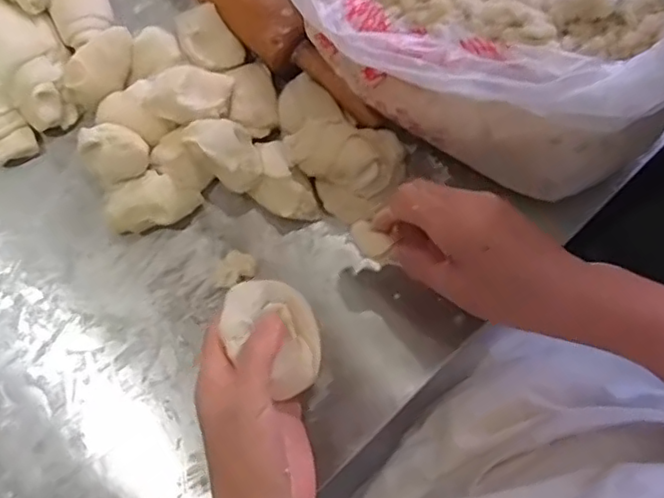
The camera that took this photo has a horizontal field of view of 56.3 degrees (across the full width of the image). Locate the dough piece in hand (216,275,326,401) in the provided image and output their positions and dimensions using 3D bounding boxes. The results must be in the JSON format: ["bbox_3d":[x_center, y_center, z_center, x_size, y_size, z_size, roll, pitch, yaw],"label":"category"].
[{"bbox_3d":[-0.036,0.055,0.398,0.055,0.026,0.076,-33,78,-9],"label":"dough piece in hand"}]

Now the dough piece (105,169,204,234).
[{"bbox_3d":[-0.135,-0.034,0.473,0.065,0.036,0.040,-23,77,-6],"label":"dough piece"}]

